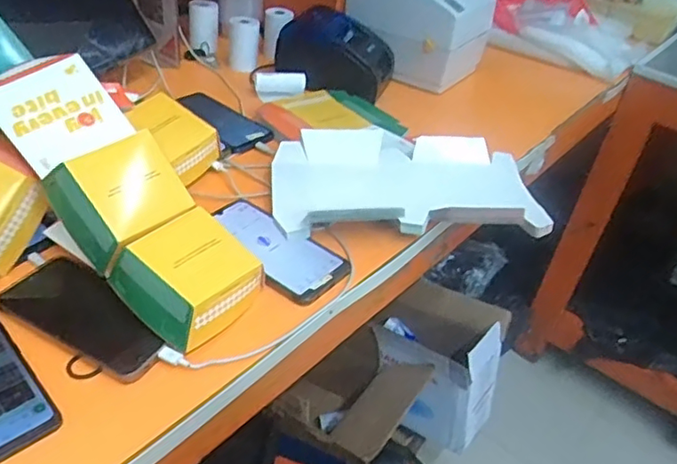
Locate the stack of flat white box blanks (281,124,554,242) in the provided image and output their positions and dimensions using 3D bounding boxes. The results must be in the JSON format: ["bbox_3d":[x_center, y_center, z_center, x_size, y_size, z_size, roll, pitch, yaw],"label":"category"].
[{"bbox_3d":[0.084,-0.060,0.712,0.315,0.046,0.167,2,39,-7],"label":"stack of flat white box blanks"}]

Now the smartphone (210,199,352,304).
[{"bbox_3d":[-0.073,0.015,0.633,0.167,0.014,0.082,29,43,25],"label":"smartphone"}]

